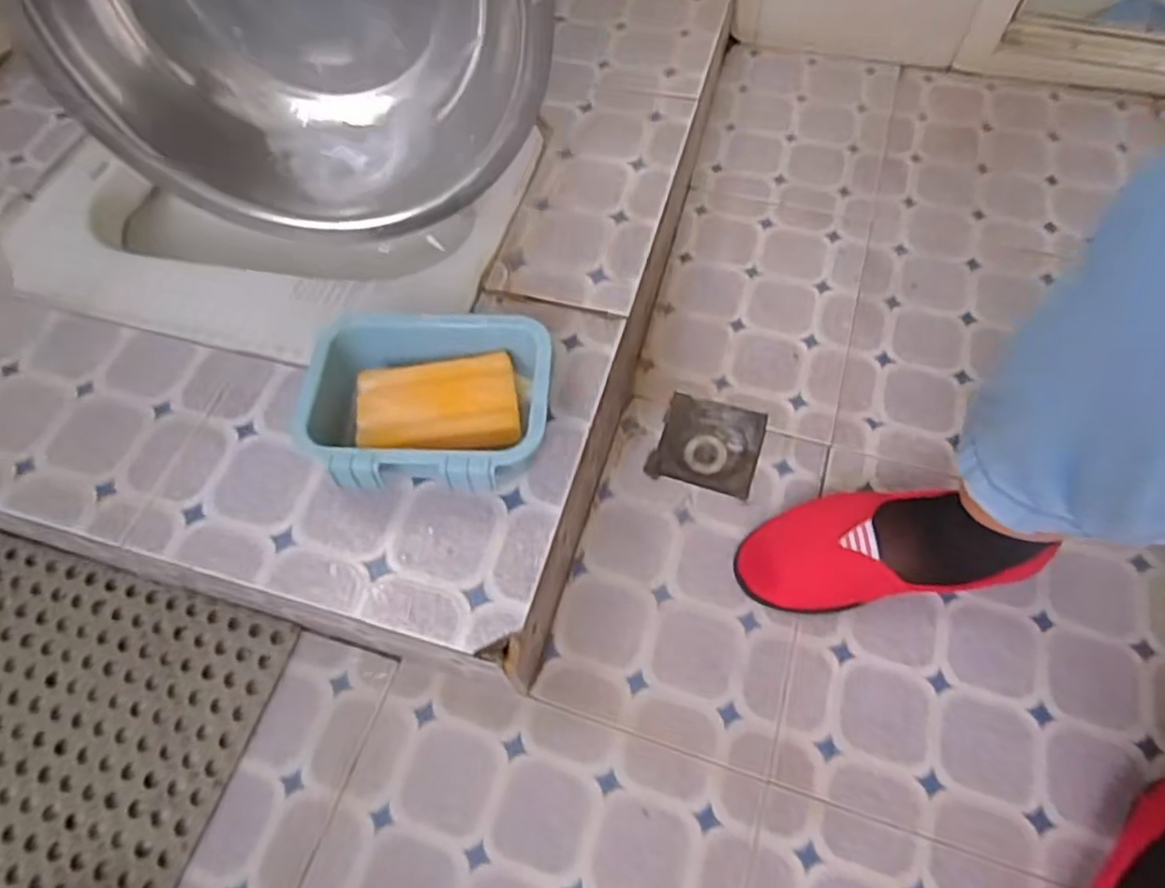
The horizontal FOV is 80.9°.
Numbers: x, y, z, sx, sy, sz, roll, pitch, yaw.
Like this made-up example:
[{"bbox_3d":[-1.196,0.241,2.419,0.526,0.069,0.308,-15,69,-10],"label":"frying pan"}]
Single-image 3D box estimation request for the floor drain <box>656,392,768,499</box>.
[{"bbox_3d":[0.121,0.003,0.657,0.090,0.027,0.092,17,62,8],"label":"floor drain"}]

